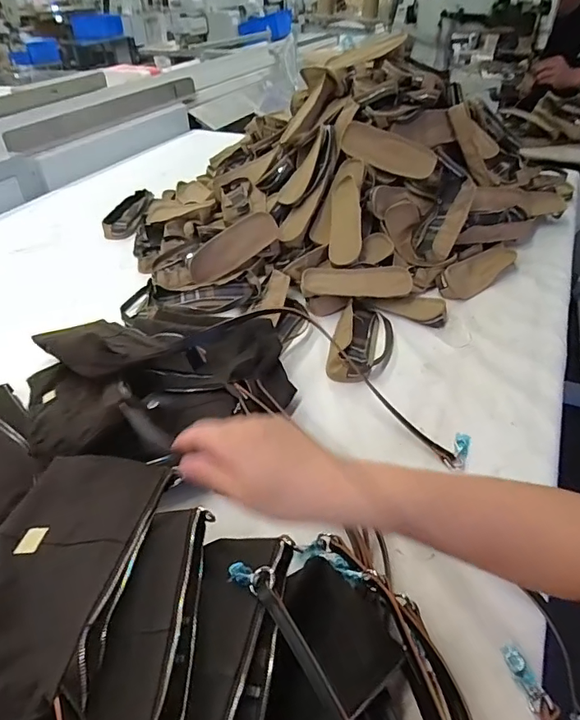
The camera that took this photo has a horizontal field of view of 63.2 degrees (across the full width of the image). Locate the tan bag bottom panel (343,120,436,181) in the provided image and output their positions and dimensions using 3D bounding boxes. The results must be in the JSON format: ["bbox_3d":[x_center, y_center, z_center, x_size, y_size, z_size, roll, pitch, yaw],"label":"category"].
[{"bbox_3d":[0.195,-0.414,0.938,0.191,0.064,0.015,26,26,10],"label":"tan bag bottom panel"}]

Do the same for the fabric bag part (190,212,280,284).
[{"bbox_3d":[-0.107,-0.213,0.892,0.182,0.069,0.013,-35,12,-7],"label":"fabric bag part"}]

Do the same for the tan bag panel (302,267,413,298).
[{"bbox_3d":[0.114,-0.134,0.808,0.187,0.050,0.014,-1,0,0],"label":"tan bag panel"}]

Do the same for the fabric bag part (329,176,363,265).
[{"bbox_3d":[0.101,-0.265,0.877,0.069,0.015,0.195,-16,61,38],"label":"fabric bag part"}]

